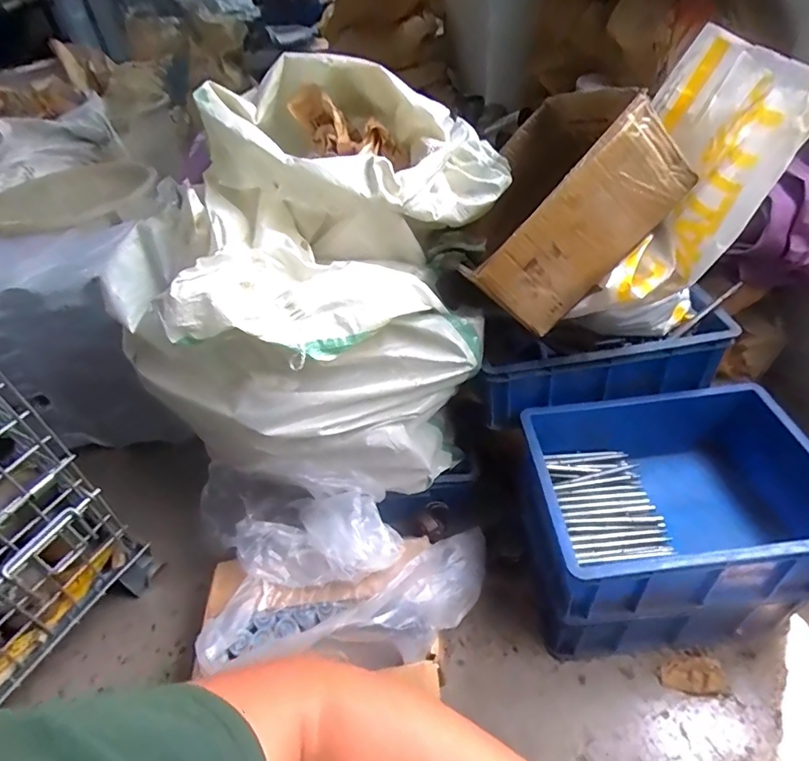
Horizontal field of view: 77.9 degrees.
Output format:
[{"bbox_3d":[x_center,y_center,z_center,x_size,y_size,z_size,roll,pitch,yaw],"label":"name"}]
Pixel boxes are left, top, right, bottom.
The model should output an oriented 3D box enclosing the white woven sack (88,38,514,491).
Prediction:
[{"bbox_3d":[-0.124,-0.153,0.854,0.526,0.539,0.533,10,45,17],"label":"white woven sack"}]

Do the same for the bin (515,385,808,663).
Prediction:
[{"bbox_3d":[0.414,0.223,0.807,0.418,0.262,0.305,-4,43,4],"label":"bin"}]

